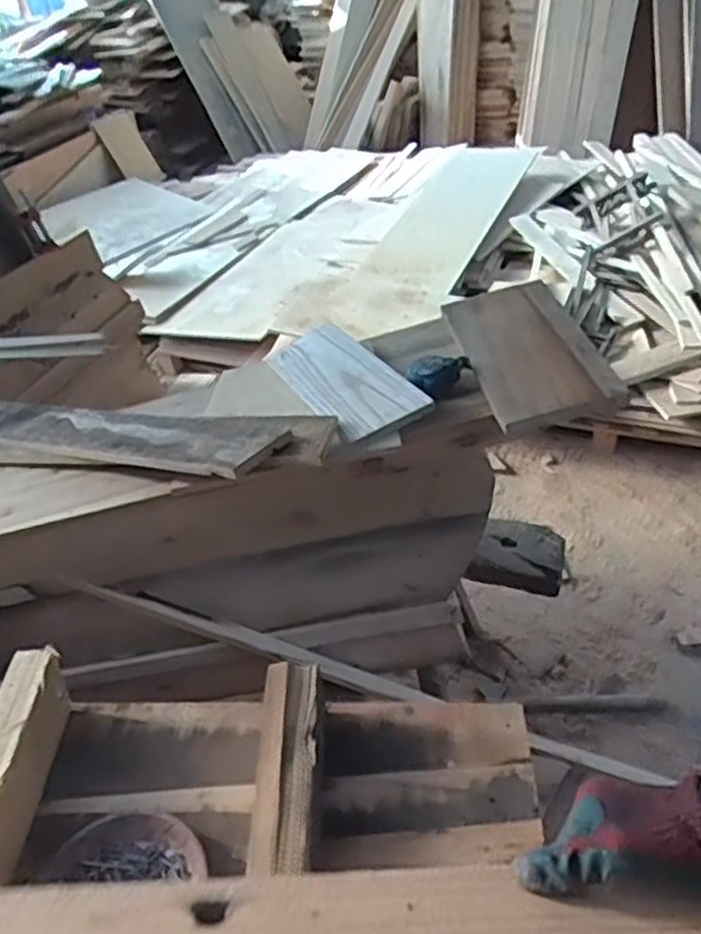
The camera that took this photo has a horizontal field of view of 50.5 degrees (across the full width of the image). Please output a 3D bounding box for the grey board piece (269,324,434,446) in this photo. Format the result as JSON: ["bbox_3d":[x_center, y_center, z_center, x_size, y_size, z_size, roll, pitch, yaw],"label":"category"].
[{"bbox_3d":[-0.012,-0.136,1.111,0.127,0.011,0.332,-28,37,-14],"label":"grey board piece"}]

